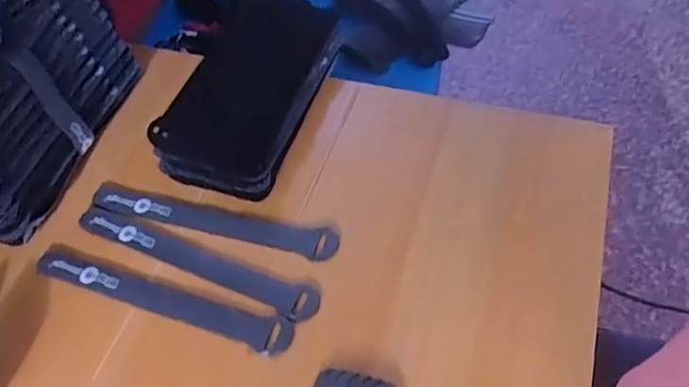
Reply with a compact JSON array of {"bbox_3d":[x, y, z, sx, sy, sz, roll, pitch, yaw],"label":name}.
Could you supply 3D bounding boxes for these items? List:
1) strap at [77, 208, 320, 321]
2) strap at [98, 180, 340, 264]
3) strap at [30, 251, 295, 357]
[{"bbox_3d":[-0.112,0.046,0.416,0.207,0.004,0.022,17,56,21],"label":"strap"},{"bbox_3d":[-0.104,0.019,0.435,0.204,0.008,0.024,11,61,18],"label":"strap"},{"bbox_3d":[-0.132,0.071,0.402,0.206,0.005,0.023,14,59,19],"label":"strap"}]

